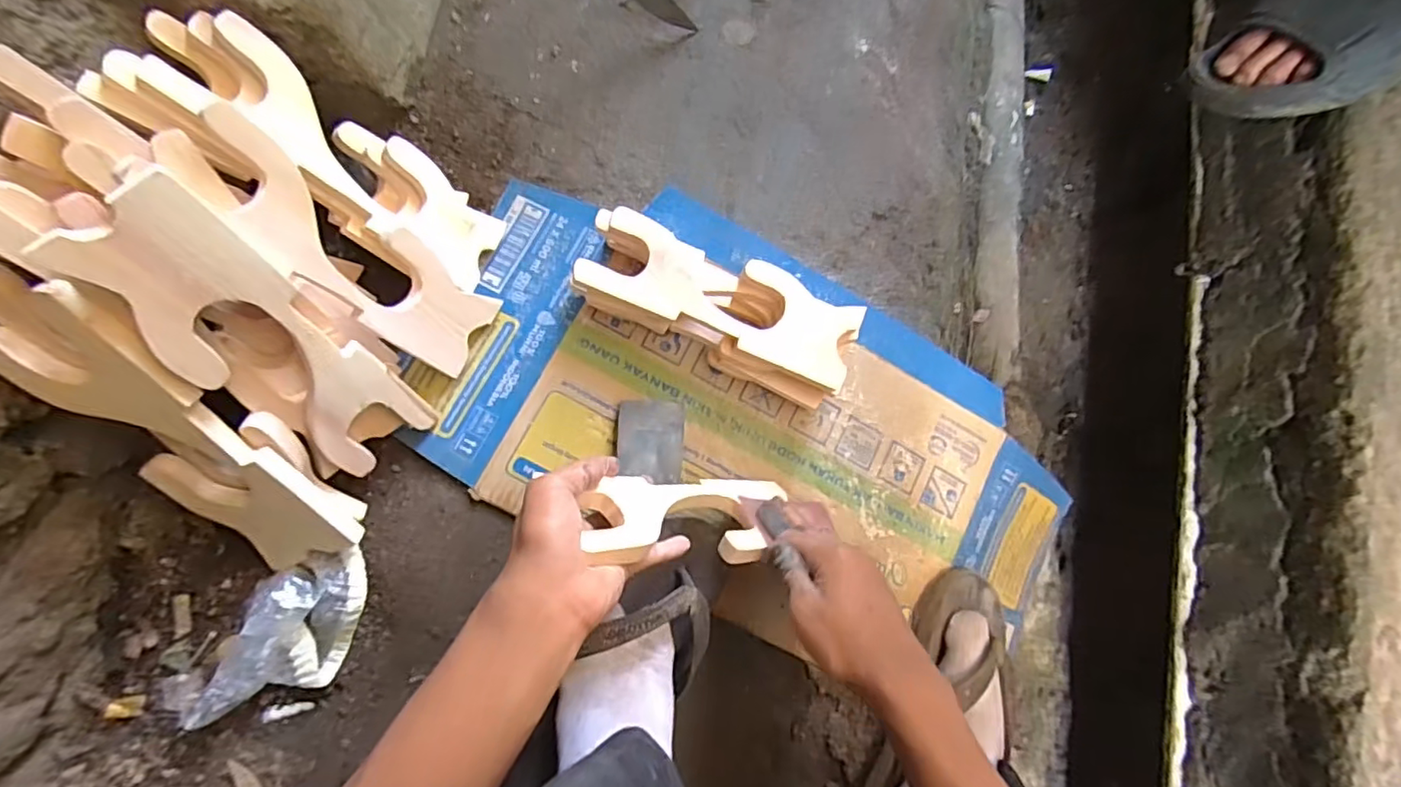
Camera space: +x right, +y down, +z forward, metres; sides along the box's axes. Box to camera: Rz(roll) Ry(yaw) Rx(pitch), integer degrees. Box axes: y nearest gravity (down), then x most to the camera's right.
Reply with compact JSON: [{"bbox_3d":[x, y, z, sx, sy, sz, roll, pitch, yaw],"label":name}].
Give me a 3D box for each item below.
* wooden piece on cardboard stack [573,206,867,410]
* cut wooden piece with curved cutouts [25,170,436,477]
[{"bbox_3d":[0.015,-0.070,0.504,0.224,0.065,0.085,24,84,-4],"label":"wooden piece on cardboard stack"},{"bbox_3d":[-0.263,-0.024,0.374,0.013,0.217,0.073,26,67,33],"label":"cut wooden piece with curved cutouts"}]

